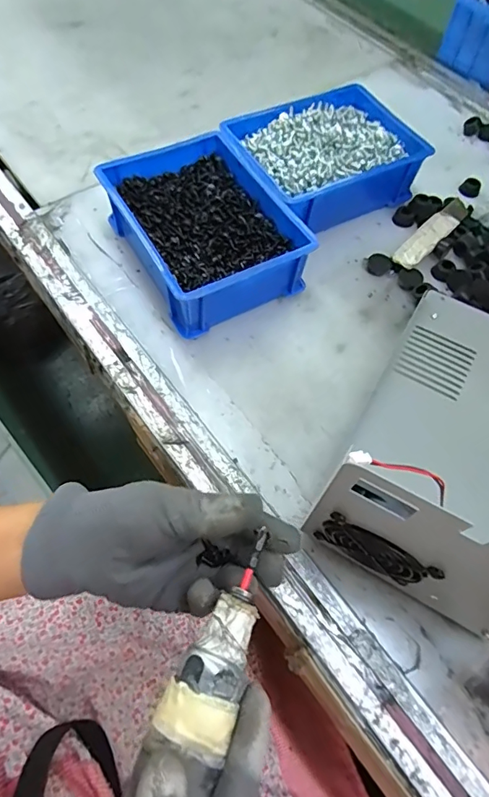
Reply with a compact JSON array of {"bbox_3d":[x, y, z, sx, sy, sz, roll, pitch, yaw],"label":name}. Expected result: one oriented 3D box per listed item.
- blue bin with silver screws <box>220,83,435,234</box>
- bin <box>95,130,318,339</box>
[{"bbox_3d":[0.093,-0.271,0.531,0.200,0.064,0.149,-28,66,-16],"label":"blue bin with silver screws"},{"bbox_3d":[-0.041,-0.170,0.472,0.144,0.067,0.190,-27,66,-16],"label":"bin"}]

